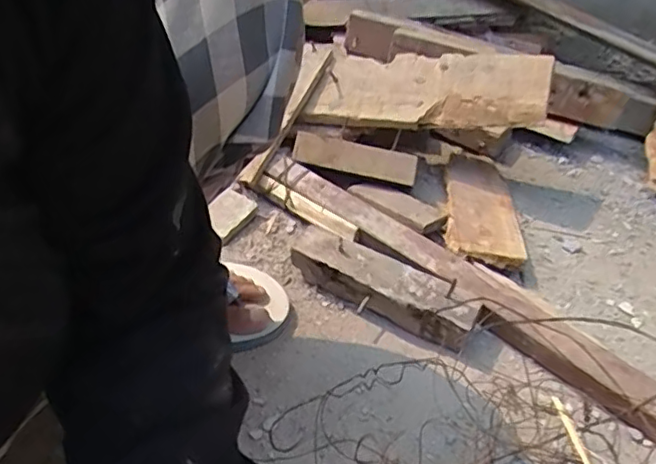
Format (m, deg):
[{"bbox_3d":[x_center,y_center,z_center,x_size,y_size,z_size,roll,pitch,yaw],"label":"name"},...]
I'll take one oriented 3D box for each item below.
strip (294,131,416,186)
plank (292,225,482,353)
[{"bbox_3d":[0.030,-0.092,0.752,0.155,0.037,0.016,16,10,18],"label":"strip"},{"bbox_3d":[0.050,0.053,0.619,0.206,0.043,0.056,25,46,20],"label":"plank"}]

